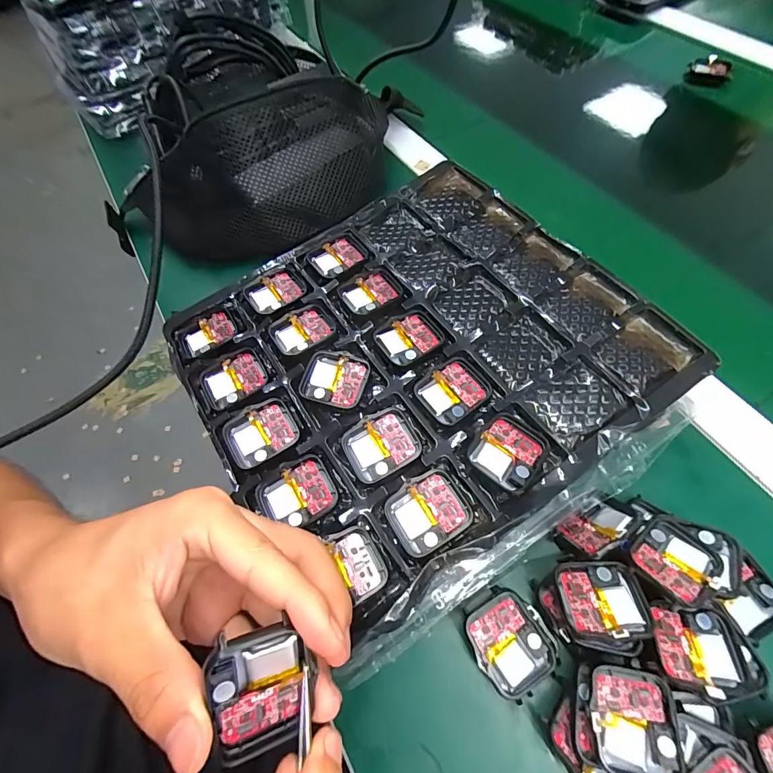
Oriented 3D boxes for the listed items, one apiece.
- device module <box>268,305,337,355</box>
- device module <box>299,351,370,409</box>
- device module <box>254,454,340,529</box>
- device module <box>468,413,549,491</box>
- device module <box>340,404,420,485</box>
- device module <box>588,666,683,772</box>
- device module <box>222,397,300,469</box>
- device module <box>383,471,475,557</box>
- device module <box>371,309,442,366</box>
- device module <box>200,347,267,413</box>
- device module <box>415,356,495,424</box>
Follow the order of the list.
[{"bbox_3d":[-0.058,-0.040,0.273,0.042,0.009,0.035,-35,65,-13],"label":"device module"},{"bbox_3d":[-0.034,-0.005,0.248,0.039,0.008,0.035,15,65,12],"label":"device module"},{"bbox_3d":[-0.051,0.063,0.223,0.042,0.006,0.035,-29,64,-10],"label":"device module"},{"bbox_3d":[0.070,0.037,0.221,0.035,0.009,0.041,37,71,21],"label":"device module"},{"bbox_3d":[-0.003,0.035,0.232,0.044,0.010,0.036,-25,63,-8],"label":"device module"},{"bbox_3d":[0.117,0.161,0.185,0.036,0.014,0.043,9,64,9],"label":"device module"},{"bbox_3d":[-0.079,0.029,0.242,0.042,0.007,0.036,-27,64,-9],"label":"device module"},{"bbox_3d":[0.023,0.070,0.215,0.042,0.010,0.036,-30,64,-11],"label":"device module"},{"bbox_3d":[0.016,-0.034,0.265,0.043,0.004,0.034,-31,64,-11],"label":"device module"},{"bbox_3d":[-0.104,-0.004,0.263,0.042,0.011,0.034,-26,64,-9],"label":"device module"},{"bbox_3d":[0.043,0.002,0.243,0.041,0.005,0.037,-35,65,-13],"label":"device module"}]

